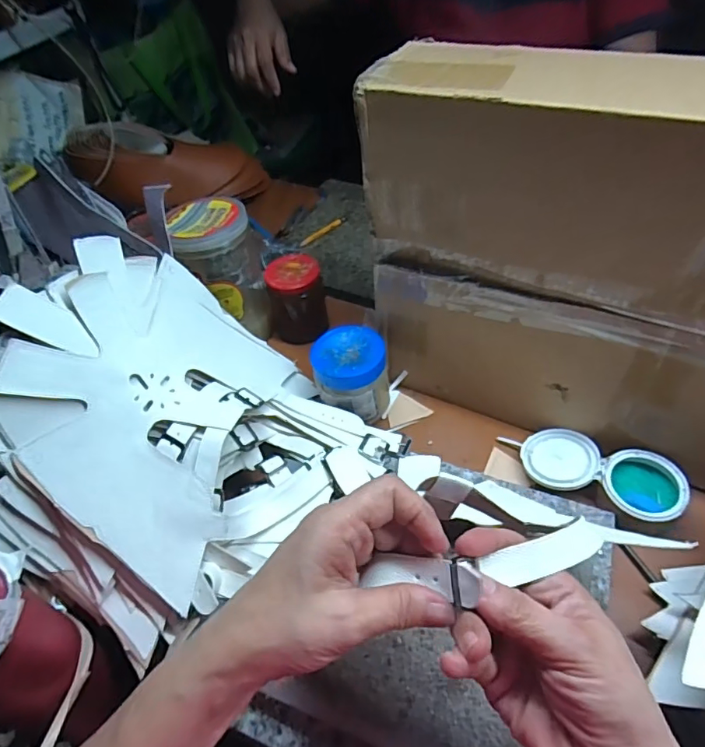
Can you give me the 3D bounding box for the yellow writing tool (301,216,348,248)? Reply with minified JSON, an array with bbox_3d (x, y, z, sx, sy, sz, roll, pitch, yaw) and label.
[{"bbox_3d":[-0.044,-0.215,0.772,0.085,0.013,0.011,-30,52,-19],"label":"yellow writing tool"}]

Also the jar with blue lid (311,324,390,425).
[{"bbox_3d":[0.000,0.003,0.532,0.073,0.071,0.077,-3,48,4],"label":"jar with blue lid"}]

